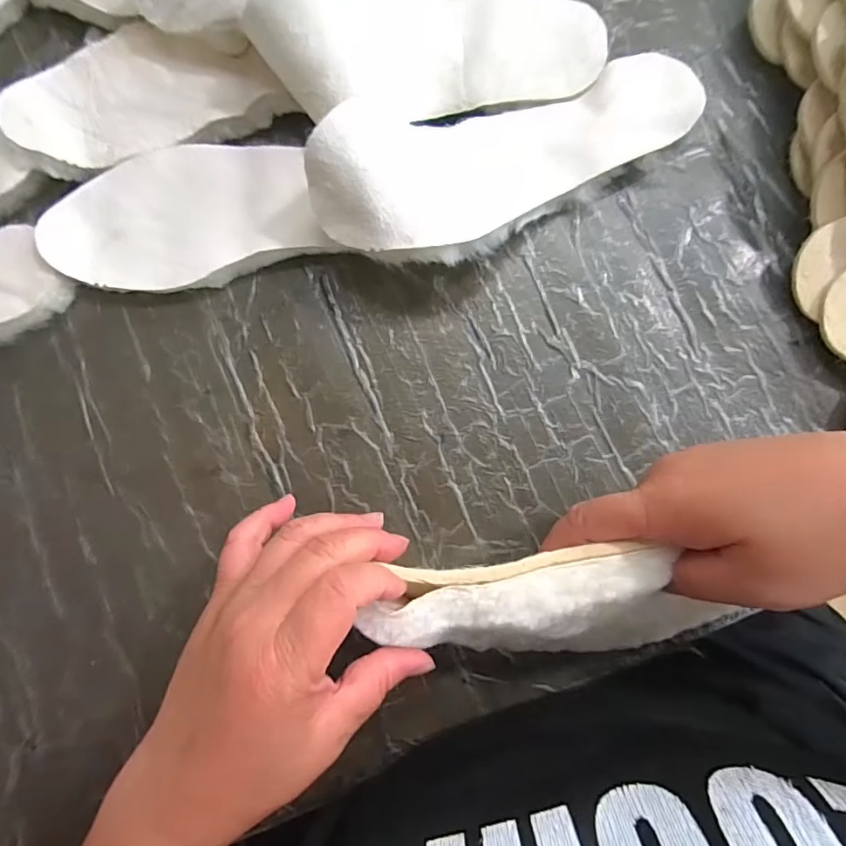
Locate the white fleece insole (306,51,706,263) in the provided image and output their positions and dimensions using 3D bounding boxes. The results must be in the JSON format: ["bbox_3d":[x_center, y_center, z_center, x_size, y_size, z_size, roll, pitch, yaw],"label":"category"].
[{"bbox_3d":[0.055,-0.164,0.307,0.246,0.038,0.094,-22,84,-11],"label":"white fleece insole"}]

